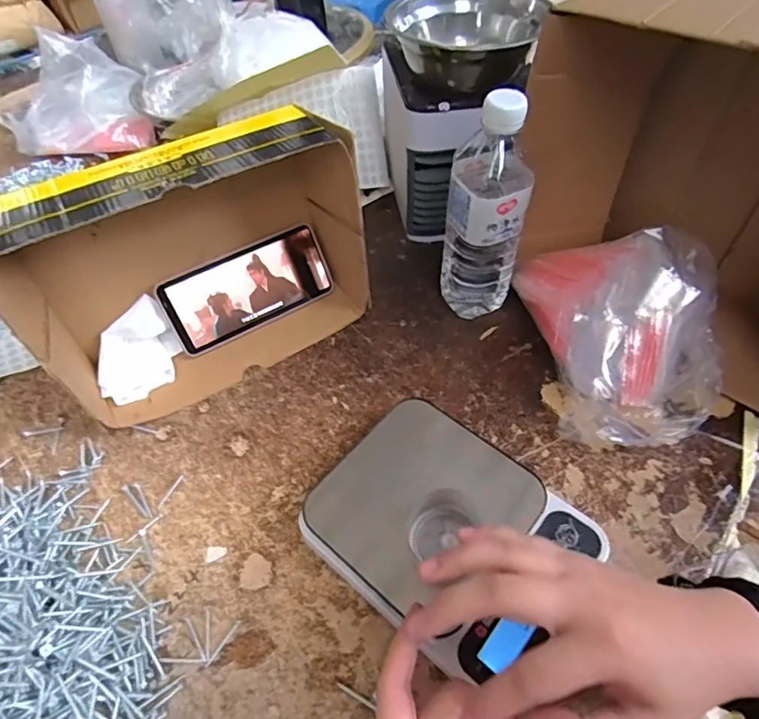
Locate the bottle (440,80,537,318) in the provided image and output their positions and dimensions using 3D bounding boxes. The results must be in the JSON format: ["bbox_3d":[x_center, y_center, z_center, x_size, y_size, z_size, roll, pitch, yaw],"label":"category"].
[{"bbox_3d":[0.095,-0.127,0.462,0.069,0.211,0.066,10,54,10],"label":"bottle"}]

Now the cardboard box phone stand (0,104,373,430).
[{"bbox_3d":[-0.154,-0.081,0.453,0.275,0.186,0.110,-28,57,-17],"label":"cardboard box phone stand"}]

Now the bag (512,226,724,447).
[{"bbox_3d":[0.231,-0.026,0.466,0.169,0.068,0.192,-8,53,-3],"label":"bag"}]

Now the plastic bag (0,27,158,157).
[{"bbox_3d":[-0.430,-0.362,0.715,0.194,0.107,0.127,-14,54,-7],"label":"plastic bag"}]

